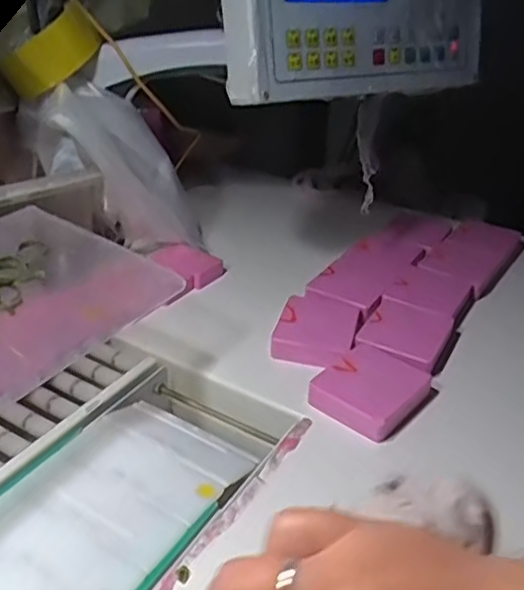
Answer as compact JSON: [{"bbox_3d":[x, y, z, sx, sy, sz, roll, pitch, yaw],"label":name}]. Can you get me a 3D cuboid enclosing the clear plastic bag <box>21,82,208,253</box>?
[{"bbox_3d":[-0.139,-0.118,0.645,0.099,0.215,0.090,-39,29,10],"label":"clear plastic bag"}]

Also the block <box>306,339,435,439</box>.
[{"bbox_3d":[0.086,0.072,0.496,0.071,0.020,0.080,23,38,37],"label":"block"}]

